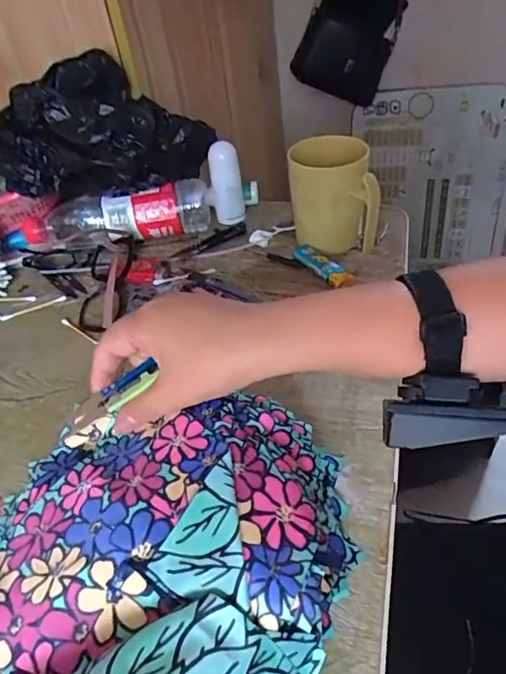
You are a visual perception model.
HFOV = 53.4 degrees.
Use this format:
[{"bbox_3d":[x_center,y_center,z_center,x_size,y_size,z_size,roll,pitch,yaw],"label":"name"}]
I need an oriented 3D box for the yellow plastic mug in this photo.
[{"bbox_3d":[0.086,-0.151,0.550,0.088,0.103,0.092,-2,43,5],"label":"yellow plastic mug"}]

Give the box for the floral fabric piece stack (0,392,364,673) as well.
[{"bbox_3d":[-0.055,0.118,0.296,0.228,0.086,0.149,-5,43,2],"label":"floral fabric piece stack"}]

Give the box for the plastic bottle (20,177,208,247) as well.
[{"bbox_3d":[-0.164,-0.142,0.605,0.220,0.063,0.074,-11,43,-5],"label":"plastic bottle"}]

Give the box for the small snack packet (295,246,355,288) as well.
[{"bbox_3d":[0.071,-0.078,0.540,0.024,0.015,0.086,-28,47,-22],"label":"small snack packet"}]

